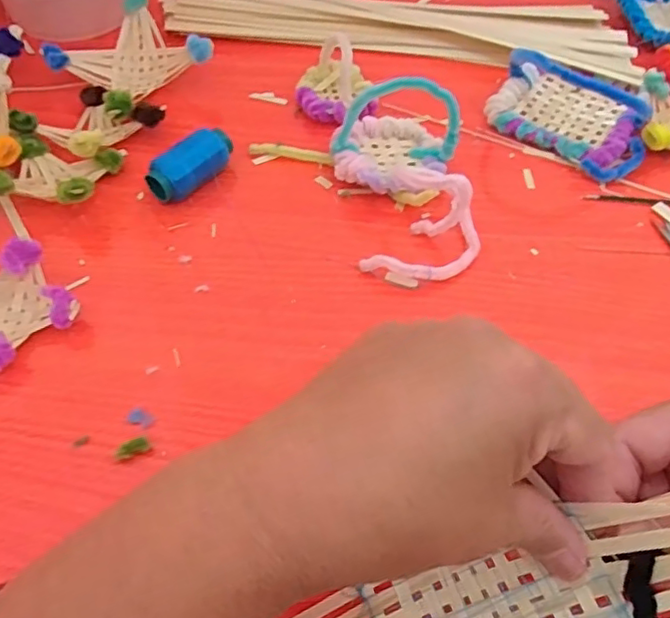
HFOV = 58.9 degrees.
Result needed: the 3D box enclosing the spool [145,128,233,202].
[{"bbox_3d":[-0.084,-0.083,0.353,0.024,0.025,0.056,32,61,19],"label":"spool"}]

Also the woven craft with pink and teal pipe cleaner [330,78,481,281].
[{"bbox_3d":[0.040,-0.084,0.339,0.075,0.055,0.132,-5,56,-5],"label":"woven craft with pink and teal pipe cleaner"}]

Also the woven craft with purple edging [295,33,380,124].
[{"bbox_3d":[0.002,-0.155,0.395,0.054,0.038,0.058,1,56,-1],"label":"woven craft with purple edging"}]

